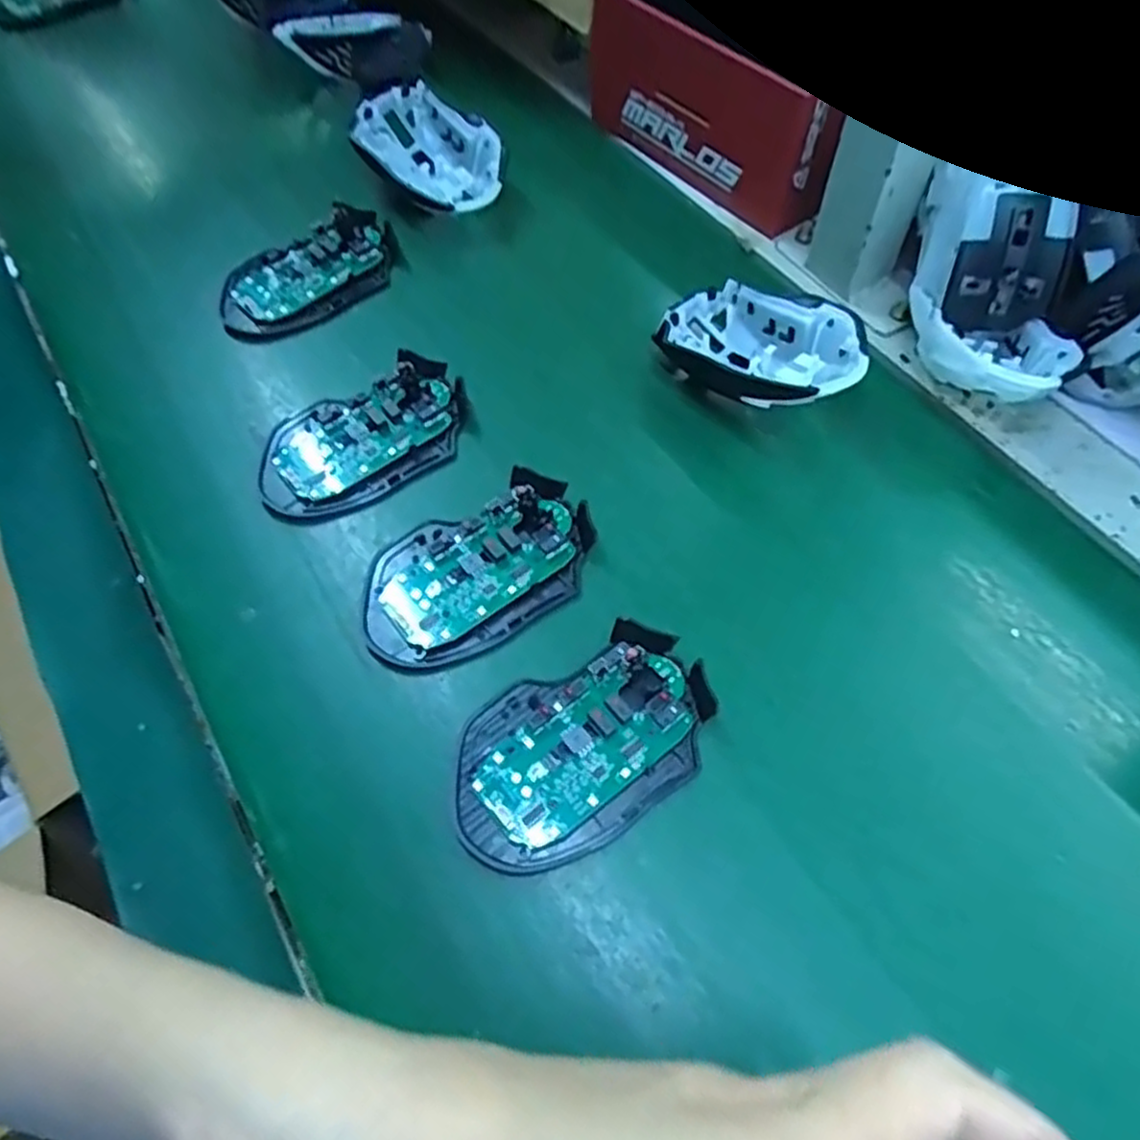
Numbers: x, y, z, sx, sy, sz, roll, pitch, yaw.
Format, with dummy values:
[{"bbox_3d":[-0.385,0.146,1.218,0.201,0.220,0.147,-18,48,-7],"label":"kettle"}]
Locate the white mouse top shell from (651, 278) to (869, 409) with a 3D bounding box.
[{"bbox_3d":[0.102,-0.116,0.409,0.106,0.046,0.072,30,64,18],"label":"white mouse top shell"}]

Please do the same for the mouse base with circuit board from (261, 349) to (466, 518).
[{"bbox_3d":[-0.107,-0.069,0.398,0.114,0.023,0.067,-26,62,-13],"label":"mouse base with circuit board"}]

